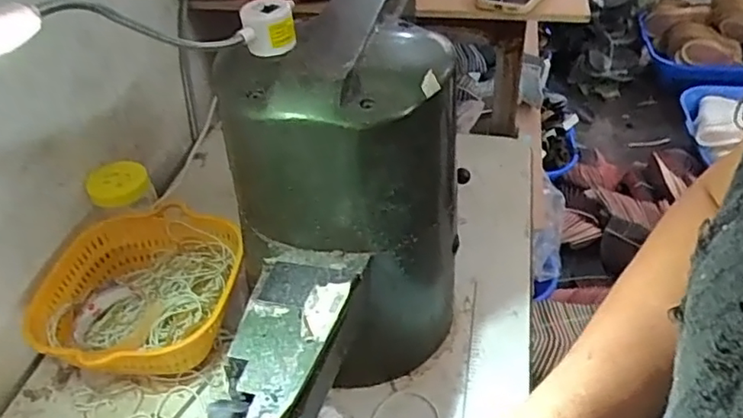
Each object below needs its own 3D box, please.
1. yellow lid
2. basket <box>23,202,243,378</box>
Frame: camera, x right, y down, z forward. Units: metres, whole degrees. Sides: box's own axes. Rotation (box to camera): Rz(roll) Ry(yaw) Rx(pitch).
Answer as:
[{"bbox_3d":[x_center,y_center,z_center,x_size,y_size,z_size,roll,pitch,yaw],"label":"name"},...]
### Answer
[{"bbox_3d":[-0.310,-0.033,0.732,0.070,0.014,0.056,-26,78,-34],"label":"yellow lid"},{"bbox_3d":[-0.259,0.098,0.668,0.216,0.080,0.222,-11,43,-8],"label":"basket"}]

